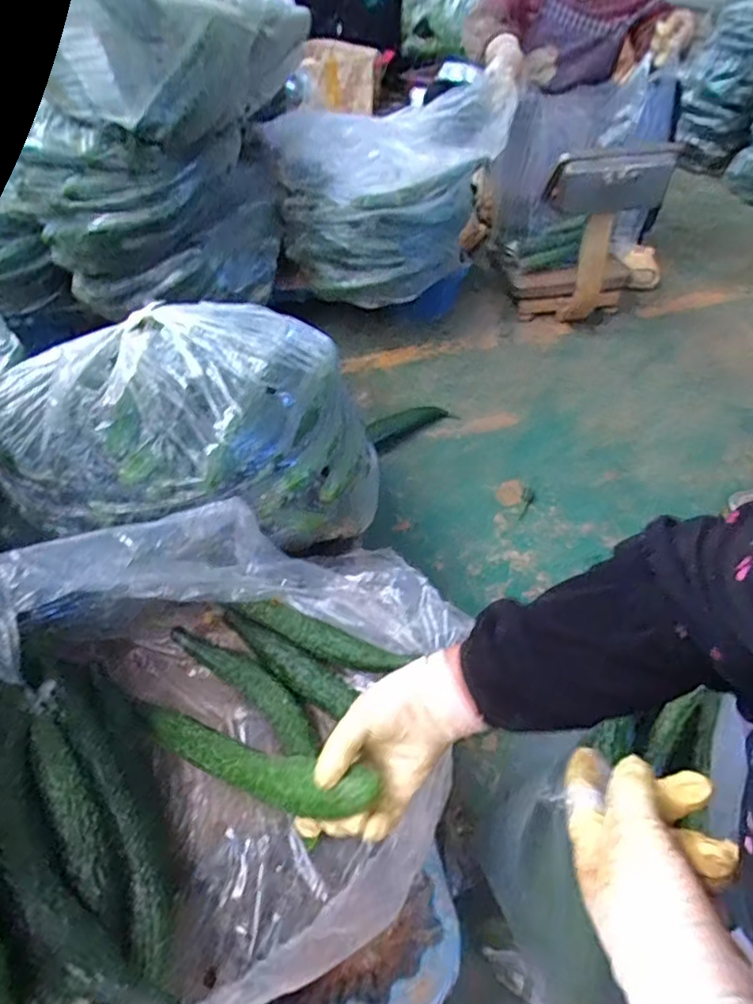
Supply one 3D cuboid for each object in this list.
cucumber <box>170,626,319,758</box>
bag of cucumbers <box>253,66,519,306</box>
[{"bbox_3d":[-0.138,0.198,0.644,0.215,0.032,0.048,32,54,29],"label":"cucumber"},{"bbox_3d":[0.035,-0.678,1.300,0.498,0.342,0.276,-6,45,-4],"label":"bag of cucumbers"}]

